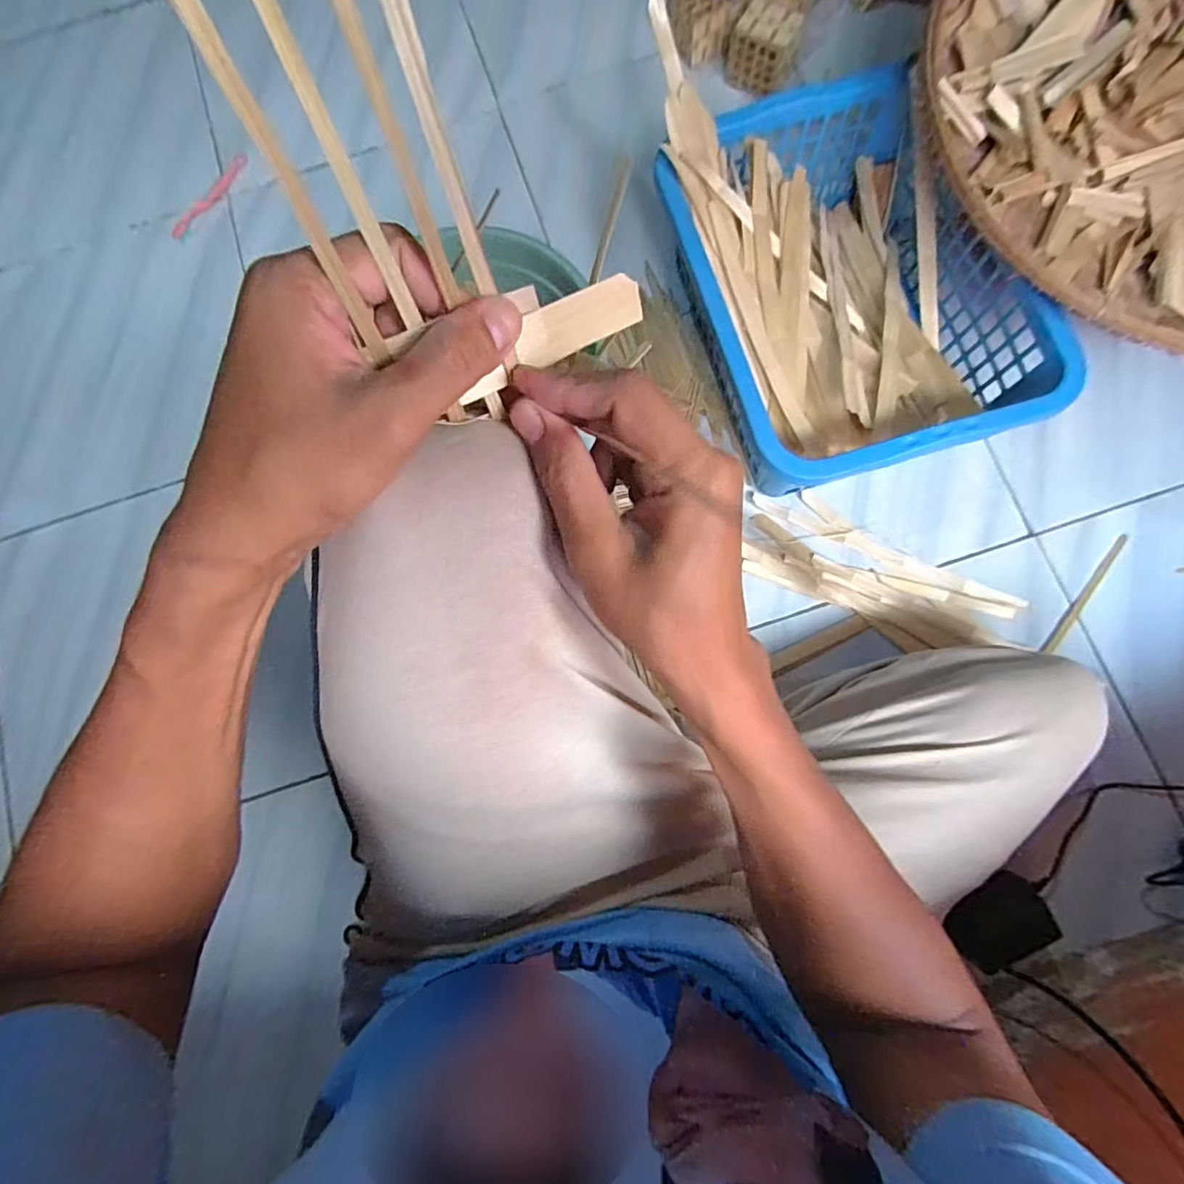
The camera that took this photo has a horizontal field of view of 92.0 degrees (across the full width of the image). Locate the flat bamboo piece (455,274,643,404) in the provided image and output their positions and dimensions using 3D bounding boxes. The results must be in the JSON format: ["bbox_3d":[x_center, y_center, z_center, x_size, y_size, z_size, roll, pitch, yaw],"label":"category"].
[{"bbox_3d":[-0.014,-0.103,0.228,0.083,0.023,0.005,-34,49,-11],"label":"flat bamboo piece"}]

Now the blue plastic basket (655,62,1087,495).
[{"bbox_3d":[0.260,-0.325,0.622,0.299,0.142,0.423,-19,83,1],"label":"blue plastic basket"}]

